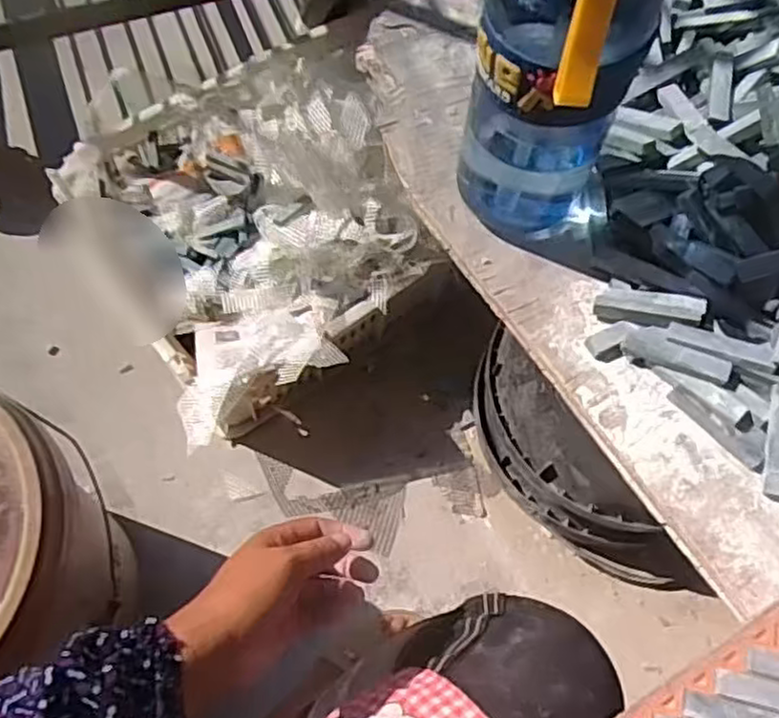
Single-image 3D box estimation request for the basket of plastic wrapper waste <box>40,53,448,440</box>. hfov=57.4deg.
[{"bbox_3d":[-0.163,-0.156,0.838,0.357,0.221,0.385,-34,70,-16],"label":"basket of plastic wrapper waste"}]

